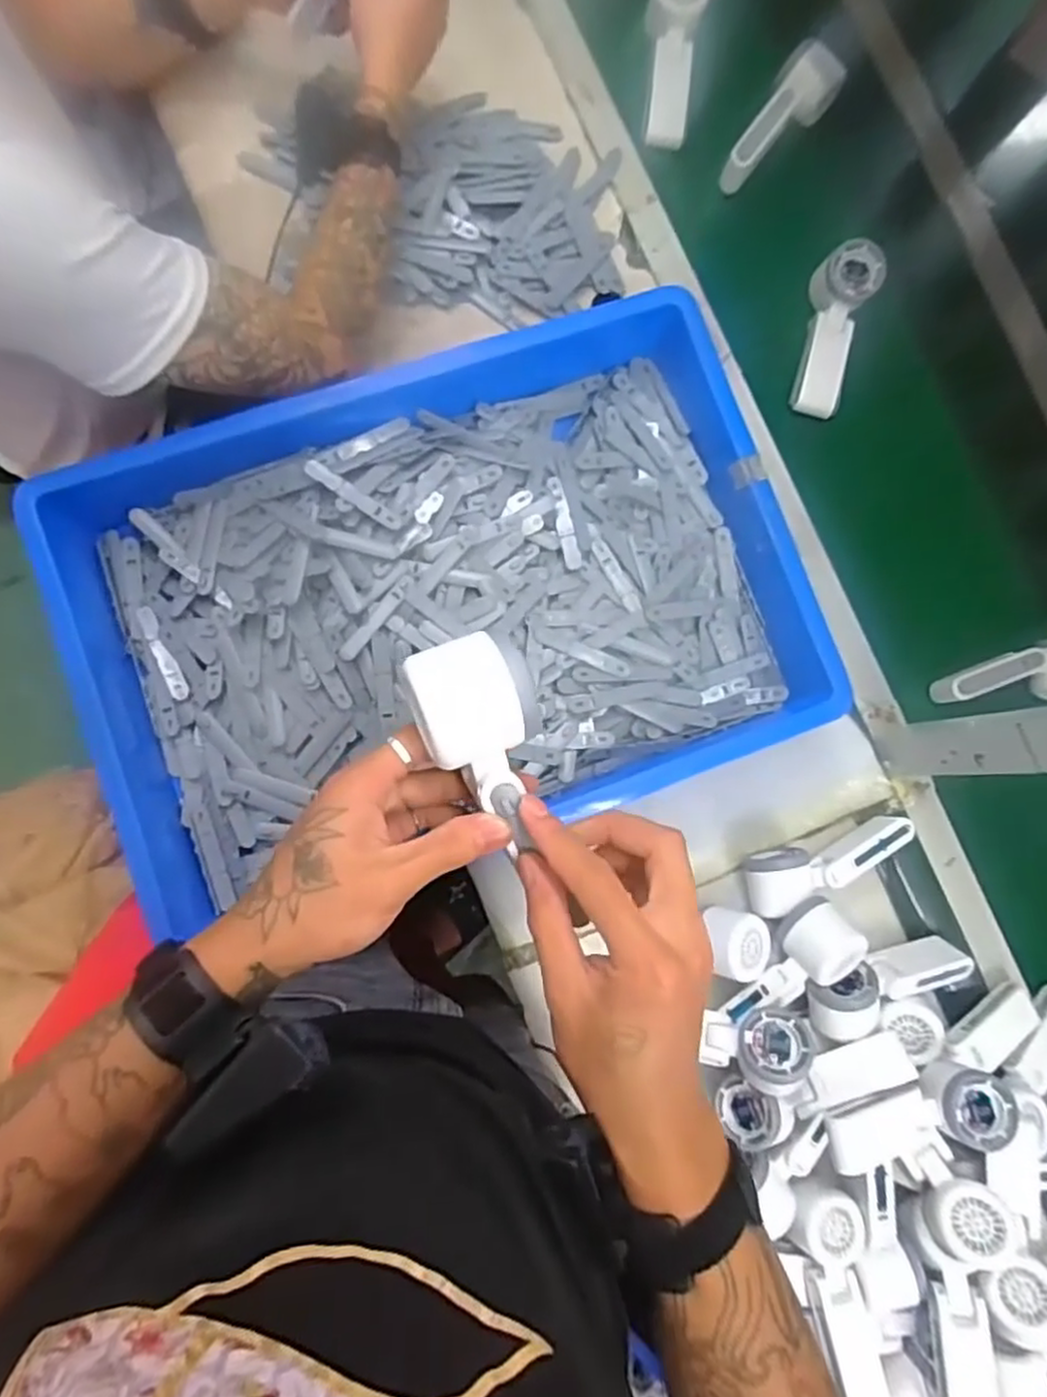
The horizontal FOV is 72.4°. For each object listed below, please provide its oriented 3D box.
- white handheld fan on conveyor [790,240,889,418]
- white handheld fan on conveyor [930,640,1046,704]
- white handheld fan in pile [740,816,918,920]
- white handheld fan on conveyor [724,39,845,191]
[{"bbox_3d":[0.327,-0.386,0.758,0.053,0.048,0.168,11,101,-4],"label":"white handheld fan on conveyor"},{"bbox_3d":[0.506,-0.020,0.731,0.148,0.061,0.062,-10,85,-7],"label":"white handheld fan on conveyor"},{"bbox_3d":[0.293,0.158,0.684,0.168,0.052,0.048,-14,85,-7],"label":"white handheld fan in pile"},{"bbox_3d":[0.272,-0.623,0.769,0.059,0.040,0.170,42,94,0],"label":"white handheld fan on conveyor"}]

